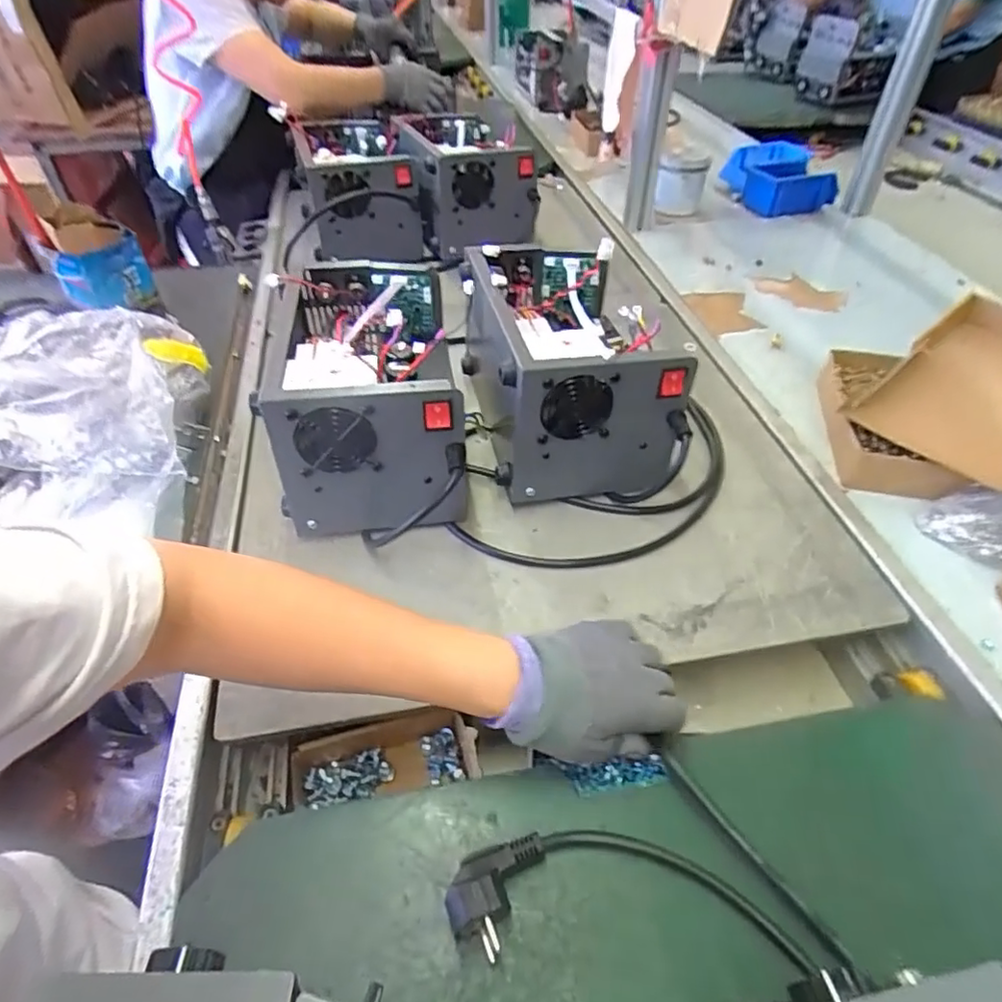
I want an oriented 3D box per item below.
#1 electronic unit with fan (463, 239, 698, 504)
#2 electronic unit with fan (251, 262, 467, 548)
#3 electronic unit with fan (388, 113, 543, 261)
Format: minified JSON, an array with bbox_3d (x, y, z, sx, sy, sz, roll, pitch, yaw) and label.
[{"bbox_3d":[0.067,-0.149,0.690,0.175,0.165,0.298,-8,43,-6],"label":"electronic unit with fan"},{"bbox_3d":[-0.132,-0.110,0.660,0.177,0.170,0.300,-4,43,-2],"label":"electronic unit with fan"},{"bbox_3d":[-0.067,-0.547,1.071,0.171,0.148,0.250,-16,47,-15],"label":"electronic unit with fan"}]

